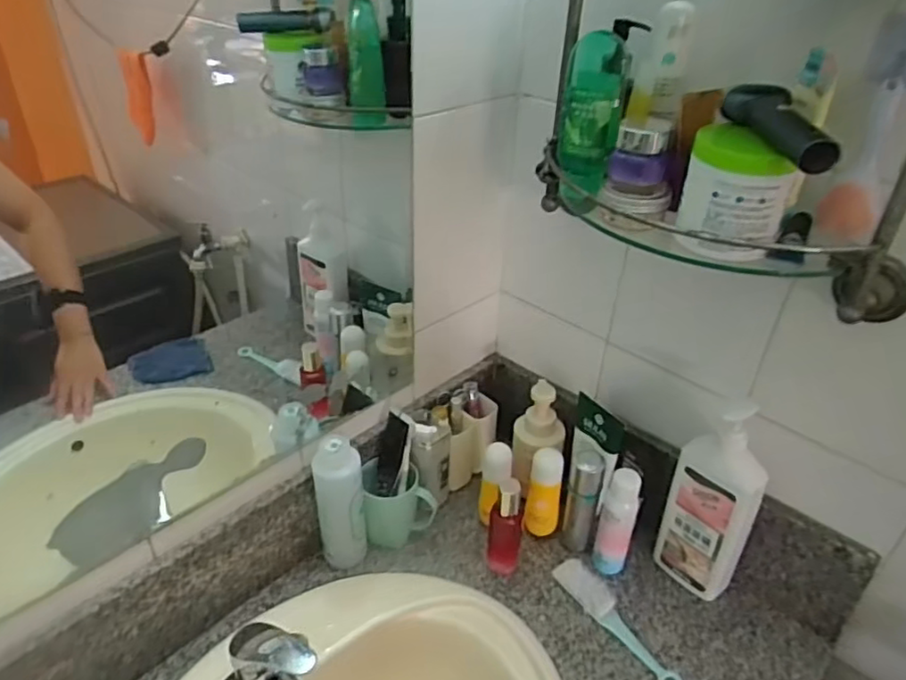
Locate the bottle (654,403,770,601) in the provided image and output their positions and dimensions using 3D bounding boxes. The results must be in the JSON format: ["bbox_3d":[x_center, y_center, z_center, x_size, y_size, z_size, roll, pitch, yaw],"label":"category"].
[{"bbox_3d":[0.336,0.213,0.817,0.055,0.298,0.105,-18,39,-30],"label":"bottle"}]

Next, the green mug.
[{"bbox_3d":[-0.078,0.240,0.914,0.104,0.102,0.072,-2,34,-10],"label":"green mug"}]

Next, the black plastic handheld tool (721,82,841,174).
[{"bbox_3d":[0.273,-0.181,0.526,0.053,0.038,0.148,6,34,3],"label":"black plastic handheld tool"}]

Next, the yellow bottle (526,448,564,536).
[{"bbox_3d":[0.134,0.223,0.913,0.050,0.137,0.040,12,34,12],"label":"yellow bottle"}]

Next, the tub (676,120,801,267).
[{"bbox_3d":[0.259,-0.132,0.580,0.088,0.107,0.088,17,36,19],"label":"tub"}]

